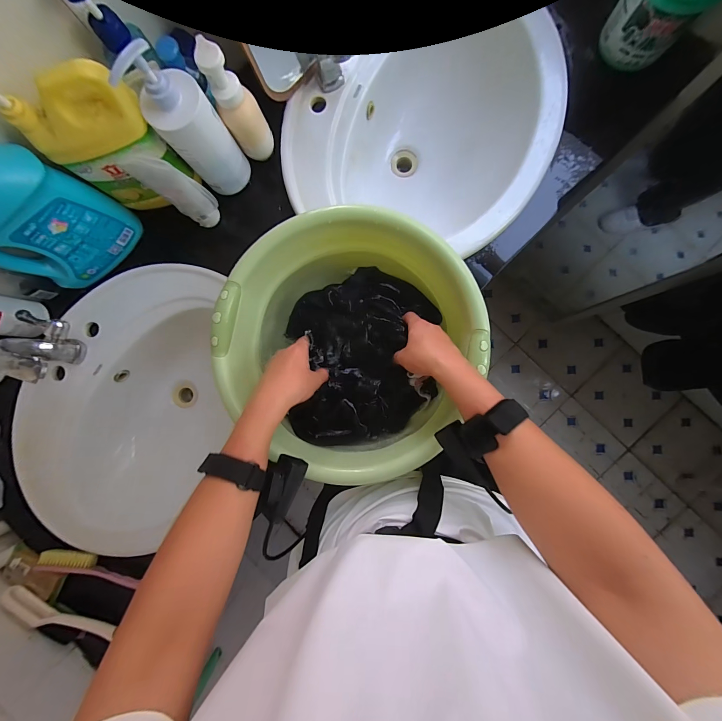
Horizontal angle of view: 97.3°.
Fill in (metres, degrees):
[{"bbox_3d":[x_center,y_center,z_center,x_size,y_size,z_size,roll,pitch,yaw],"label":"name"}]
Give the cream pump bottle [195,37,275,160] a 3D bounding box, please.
[{"bbox_3d":[-0.184,-0.378,0.482,0.047,0.164,0.057,16,90,4],"label":"cream pump bottle"}]

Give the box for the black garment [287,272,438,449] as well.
[{"bbox_3d":[0.003,-0.011,0.479,0.223,0.054,0.247,-10,89,4],"label":"black garment"}]

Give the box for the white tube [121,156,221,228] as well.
[{"bbox_3d":[-0.286,-0.269,0.503,0.065,0.157,0.049,34,92,4],"label":"white tube"}]

